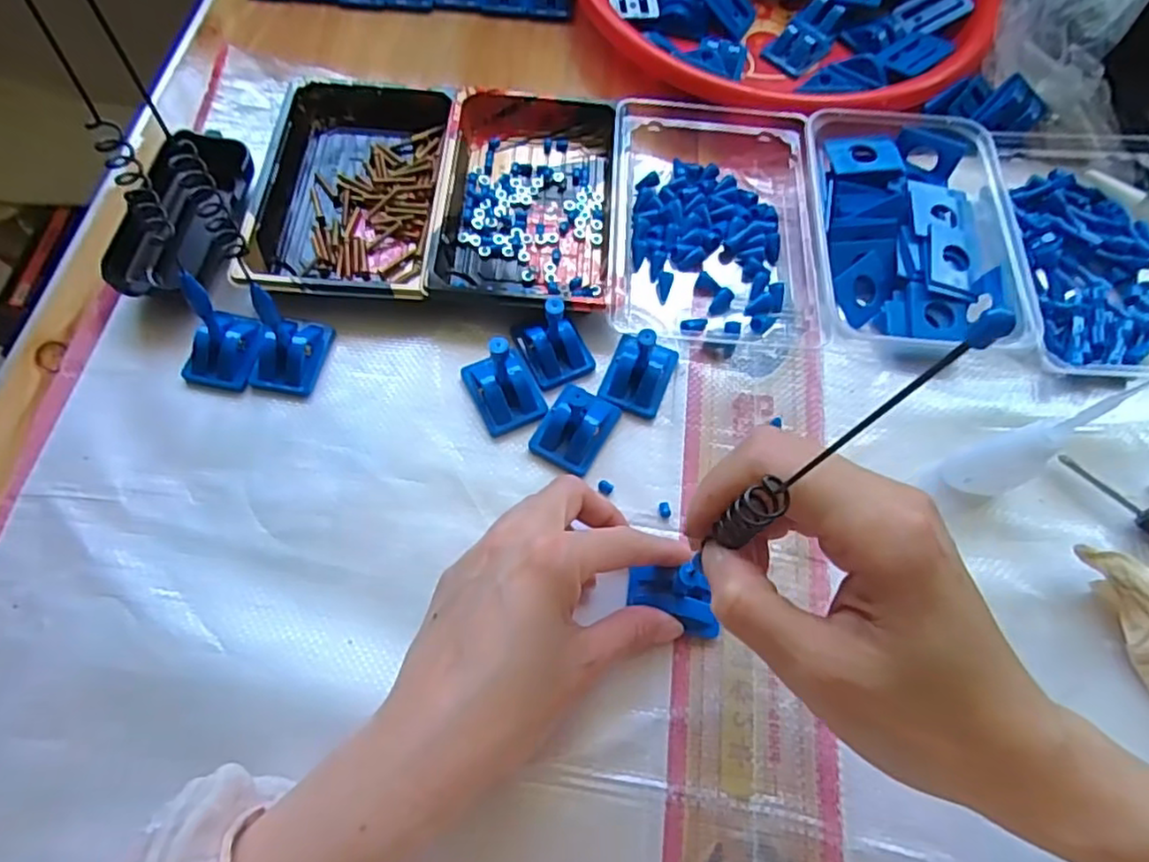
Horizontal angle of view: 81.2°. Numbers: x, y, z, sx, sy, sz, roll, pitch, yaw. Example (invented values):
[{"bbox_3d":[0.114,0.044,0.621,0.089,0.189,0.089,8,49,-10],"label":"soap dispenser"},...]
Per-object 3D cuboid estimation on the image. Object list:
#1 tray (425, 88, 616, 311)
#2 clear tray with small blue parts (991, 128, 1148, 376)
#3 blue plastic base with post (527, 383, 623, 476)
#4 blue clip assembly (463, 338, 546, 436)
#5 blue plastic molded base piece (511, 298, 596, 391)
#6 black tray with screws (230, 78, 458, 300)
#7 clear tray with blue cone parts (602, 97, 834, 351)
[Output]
[{"bbox_3d":[-0.027,-0.145,0.409,0.100,0.023,0.149,3,65,0],"label":"tray"},{"bbox_3d":[0.320,-0.112,0.401,0.102,0.033,0.188,5,65,0],"label":"clear tray with small blue parts"},{"bbox_3d":[0.001,-0.003,0.351,0.033,0.018,0.043,27,67,10],"label":"blue plastic base with post"},{"bbox_3d":[-0.038,-0.028,0.346,0.033,0.044,0.043,-26,69,-13],"label":"blue clip assembly"},{"bbox_3d":[-0.011,-0.053,0.357,0.036,0.043,0.043,-20,67,-11],"label":"blue plastic molded base piece"},{"bbox_3d":[-0.133,-0.147,0.407,0.109,0.023,0.158,4,65,0],"label":"black tray with screws"},{"bbox_3d":[0.081,-0.129,0.399,0.121,0.033,0.165,-1,65,-2],"label":"clear tray with blue cone parts"}]

